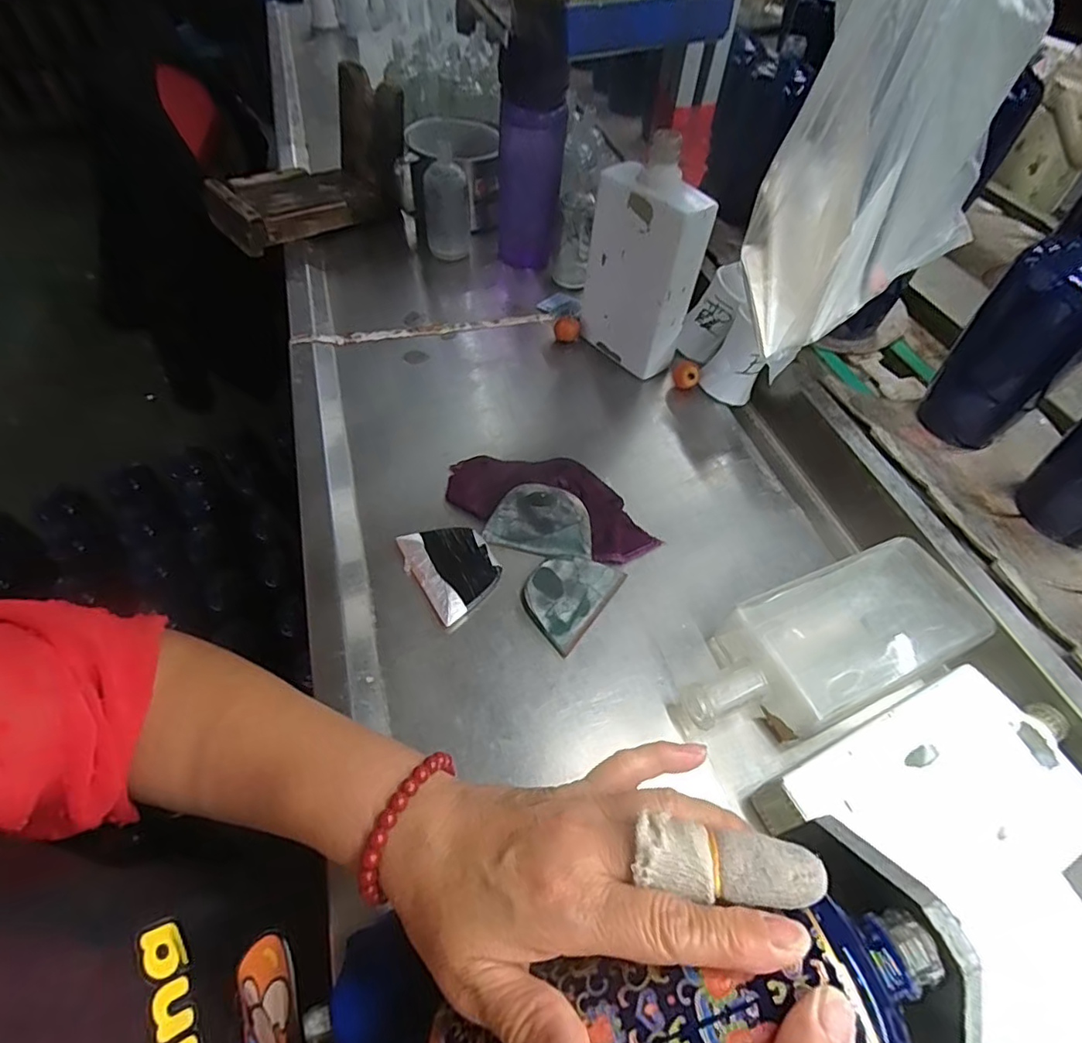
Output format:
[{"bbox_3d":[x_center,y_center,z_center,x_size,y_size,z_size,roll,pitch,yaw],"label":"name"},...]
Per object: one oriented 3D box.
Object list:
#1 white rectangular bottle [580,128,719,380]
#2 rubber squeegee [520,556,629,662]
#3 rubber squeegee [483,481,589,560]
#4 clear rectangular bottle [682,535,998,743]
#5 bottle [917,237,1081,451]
[{"bbox_3d":[0.095,-0.246,0.557,0.052,0.193,0.108,-30,59,-24],"label":"white rectangular bottle"},{"bbox_3d":[0.019,0.054,0.431,0.058,0.010,0.080,31,56,20],"label":"rubber squeegee"},{"bbox_3d":[0.001,-0.002,0.457,0.083,0.006,0.055,14,83,8],"label":"rubber squeegee"},{"bbox_3d":[0.199,0.086,0.396,0.223,0.052,0.089,-19,55,-17],"label":"clear rectangular bottle"},{"bbox_3d":[0.402,-0.149,0.473,0.065,0.174,0.062,0,54,-1],"label":"bottle"}]

